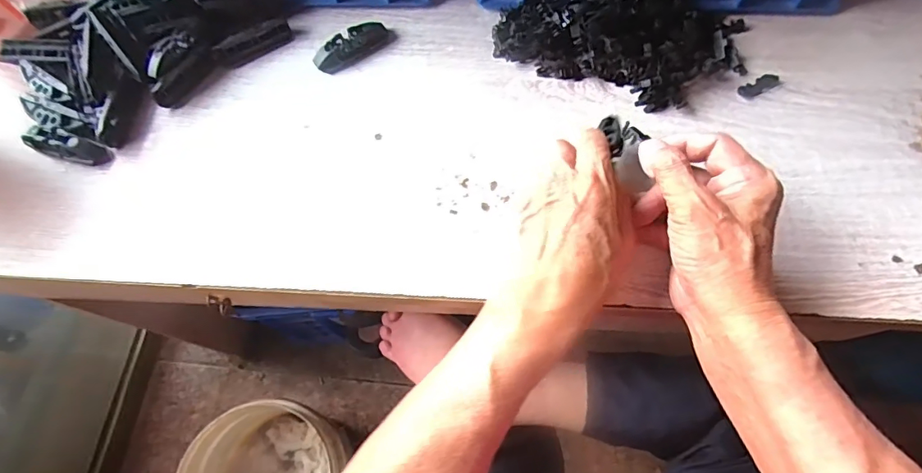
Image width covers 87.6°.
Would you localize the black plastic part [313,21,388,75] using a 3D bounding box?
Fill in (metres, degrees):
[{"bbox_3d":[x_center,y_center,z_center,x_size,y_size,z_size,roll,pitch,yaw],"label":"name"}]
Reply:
[{"bbox_3d":[-0.099,-0.172,0.434,0.070,0.018,0.021,-36,72,-11],"label":"black plastic part"}]

